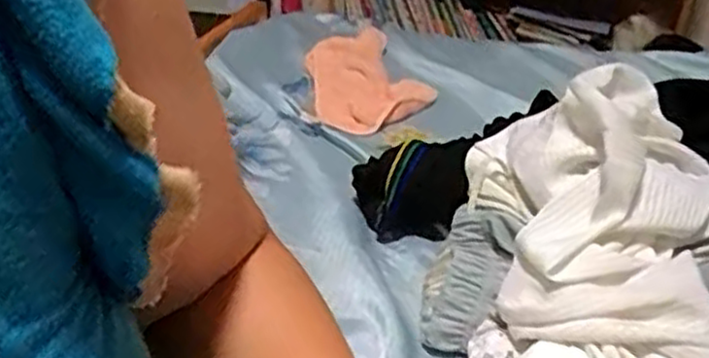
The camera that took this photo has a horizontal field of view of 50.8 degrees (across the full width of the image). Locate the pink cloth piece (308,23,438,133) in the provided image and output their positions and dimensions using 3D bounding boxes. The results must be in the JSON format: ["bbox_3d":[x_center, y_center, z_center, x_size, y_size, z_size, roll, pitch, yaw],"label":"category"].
[{"bbox_3d":[0.004,-0.167,1.239,0.185,0.030,0.307,-19,39,-12],"label":"pink cloth piece"}]

